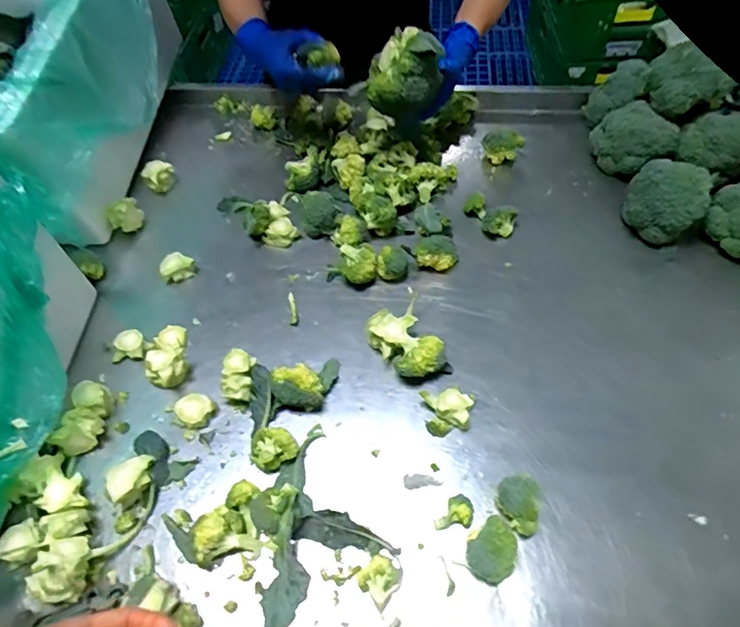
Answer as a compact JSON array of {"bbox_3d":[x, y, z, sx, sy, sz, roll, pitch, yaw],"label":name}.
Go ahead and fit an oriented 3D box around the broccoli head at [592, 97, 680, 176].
[{"bbox_3d":[0.422,-0.279,0.812,0.125,0.093,0.083,19,59,18],"label":"broccoli head"}]

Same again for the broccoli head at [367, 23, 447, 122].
[{"bbox_3d":[0.046,-0.347,0.726,0.097,0.104,0.086,-6,55,1],"label":"broccoli head"}]

